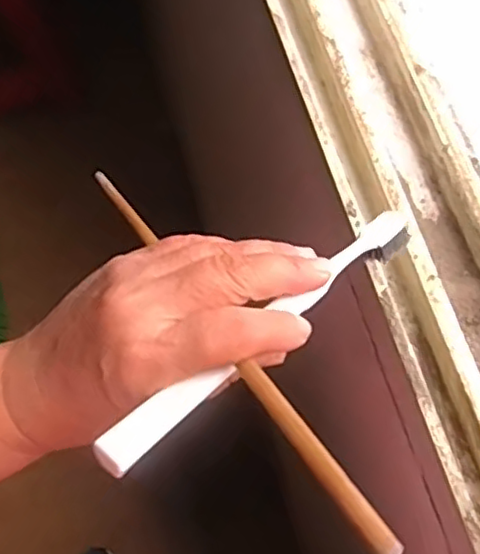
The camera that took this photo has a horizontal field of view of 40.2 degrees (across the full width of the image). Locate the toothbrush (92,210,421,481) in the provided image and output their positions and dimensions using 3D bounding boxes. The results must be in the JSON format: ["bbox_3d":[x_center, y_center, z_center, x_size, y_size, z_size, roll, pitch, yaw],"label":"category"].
[{"bbox_3d":[0.018,0.019,0.278,0.018,0.008,0.189,43,55,15],"label":"toothbrush"}]

